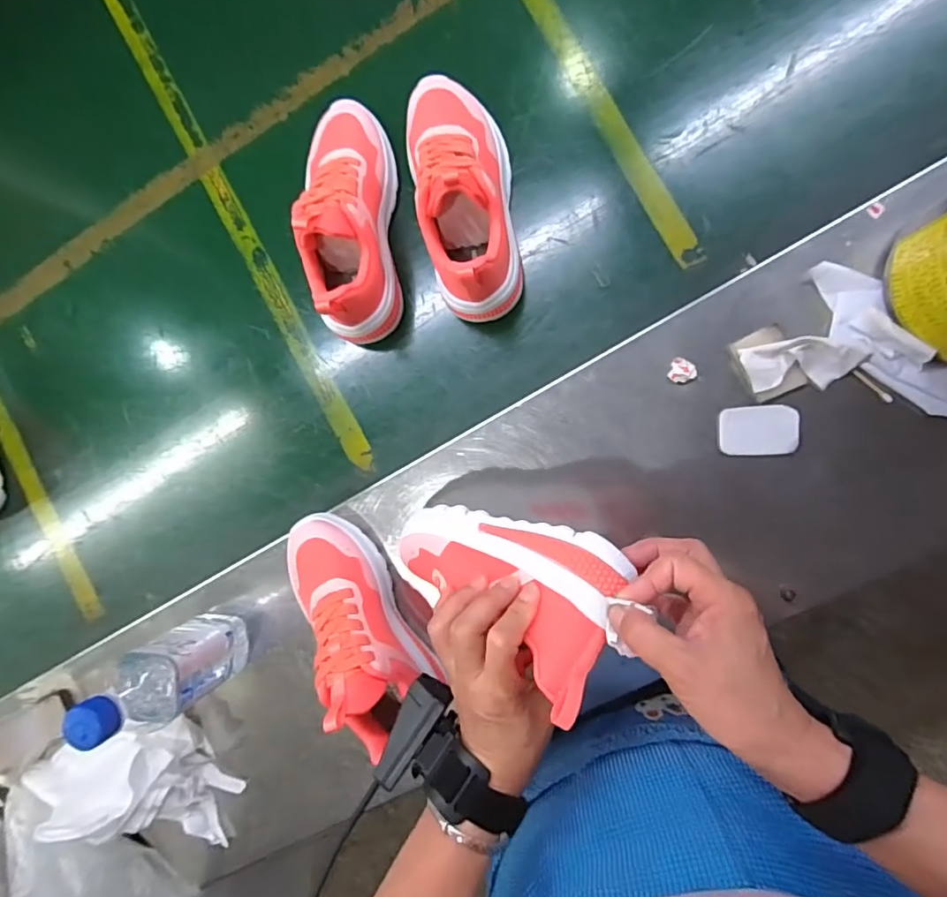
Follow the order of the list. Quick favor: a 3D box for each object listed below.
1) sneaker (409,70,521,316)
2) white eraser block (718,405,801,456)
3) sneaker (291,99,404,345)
[{"bbox_3d":[-0.006,-0.221,0.457,0.080,0.108,0.210,-12,91,8],"label":"sneaker"},{"bbox_3d":[0.235,-0.014,0.443,0.059,0.007,0.039,-3,91,9],"label":"white eraser block"},{"bbox_3d":[-0.110,-0.204,0.474,0.070,0.107,0.211,-5,92,8],"label":"sneaker"}]

